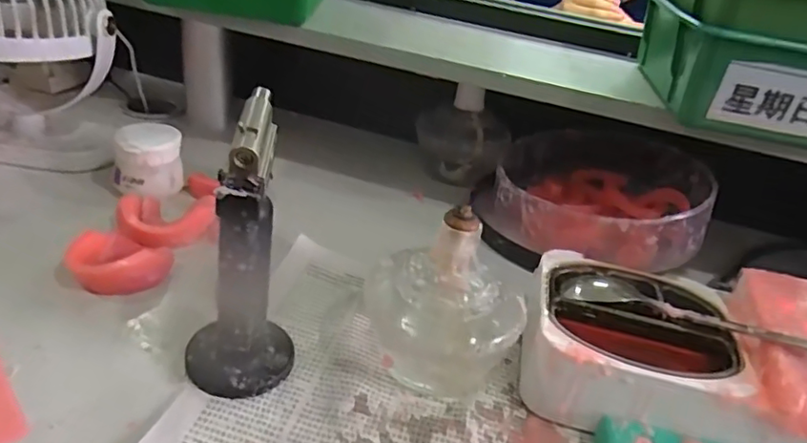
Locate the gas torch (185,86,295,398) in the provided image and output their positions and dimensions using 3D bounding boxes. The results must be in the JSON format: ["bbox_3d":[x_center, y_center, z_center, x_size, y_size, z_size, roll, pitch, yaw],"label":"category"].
[{"bbox_3d":[-0.090,0.019,0.308,0.055,0.147,0.064,-1,33,-17],"label":"gas torch"}]

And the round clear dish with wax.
[{"bbox_3d":[0.179,-0.030,0.546,0.183,0.064,0.207,18,32,13],"label":"round clear dish with wax"}]

